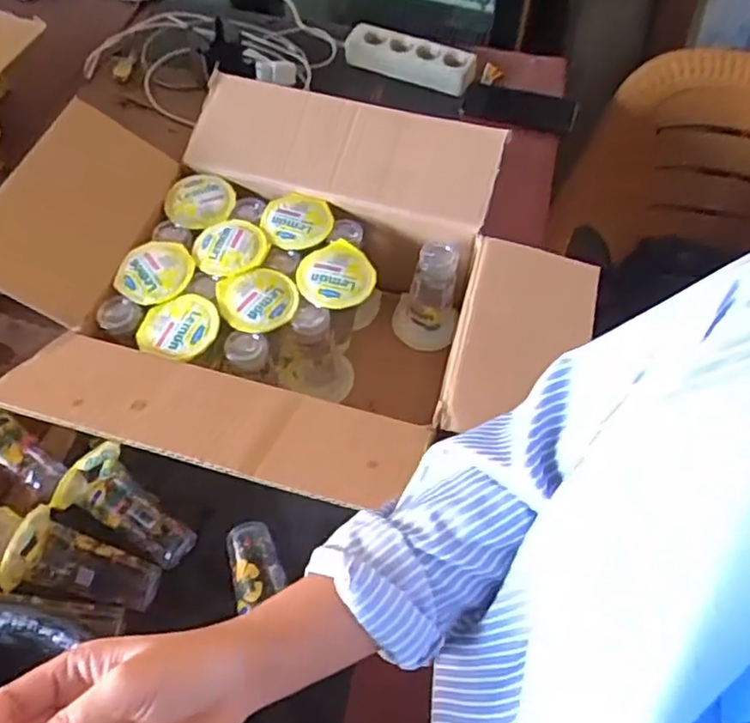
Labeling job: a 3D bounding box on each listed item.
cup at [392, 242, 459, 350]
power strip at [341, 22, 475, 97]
[{"bbox_3d":[0.059,-0.072,0.730,0.067,0.117,0.063,2,56,-2],"label":"cup"},{"bbox_3d":[0.053,-0.464,1.044,0.203,0.044,0.057,16,57,7],"label":"power strip"}]

